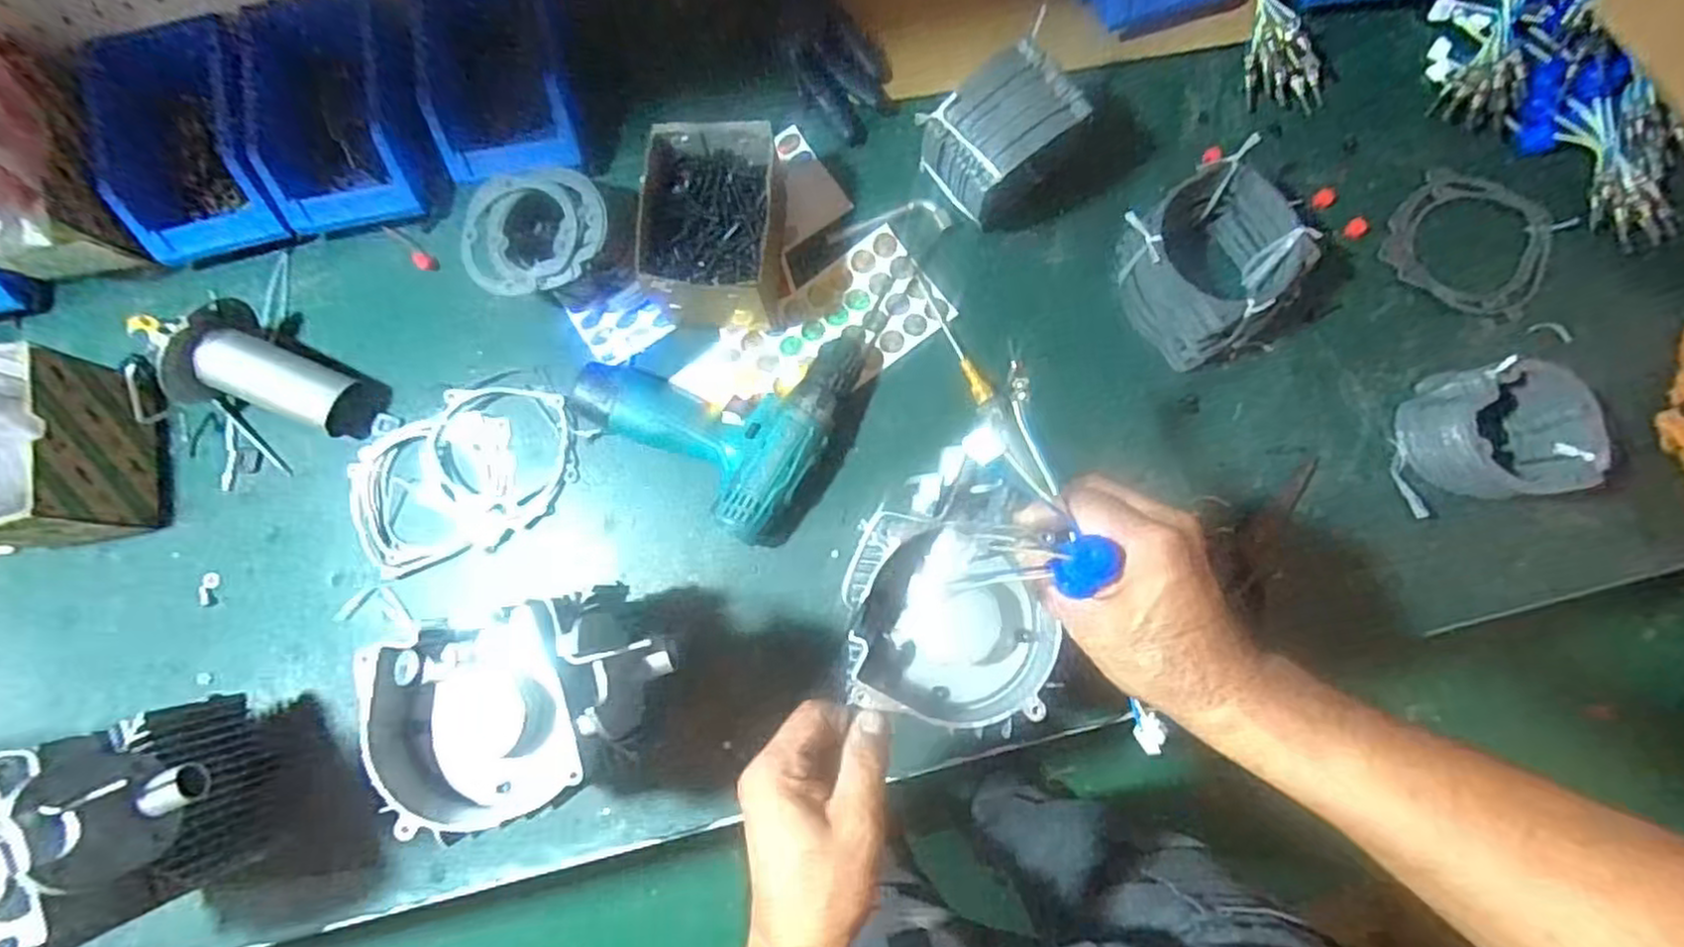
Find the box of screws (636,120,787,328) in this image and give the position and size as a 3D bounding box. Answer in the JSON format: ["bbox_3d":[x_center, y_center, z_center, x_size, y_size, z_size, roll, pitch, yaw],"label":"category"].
[{"bbox_3d":[-0.100,-0.197,0.608,0.115,0.087,0.150,2,80,2],"label":"box of screws"}]

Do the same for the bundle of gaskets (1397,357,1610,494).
[{"bbox_3d":[0.508,-0.033,0.574,0.109,0.074,0.107,-8,80,0],"label":"bundle of gaskets"}]

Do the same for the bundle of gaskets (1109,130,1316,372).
[{"bbox_3d":[0.304,-0.173,0.601,0.130,0.069,0.131,-35,81,-5],"label":"bundle of gaskets"}]

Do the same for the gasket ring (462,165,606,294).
[{"bbox_3d":[-0.251,-0.198,0.598,0.118,0.013,0.103,-4,80,0],"label":"gasket ring"}]

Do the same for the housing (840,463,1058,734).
[{"bbox_3d":[0.064,0.071,0.423,0.116,0.039,0.136,12,80,3],"label":"housing"}]

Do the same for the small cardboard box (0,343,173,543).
[{"bbox_3d":[-0.659,-0.025,0.604,0.142,0.109,0.160,-3,80,1],"label":"small cardboard box"}]

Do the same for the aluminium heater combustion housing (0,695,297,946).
[{"bbox_3d":[-0.474,0.231,0.485,0.164,0.180,0.120,-31,81,-4],"label":"aluminium heater combustion housing"}]

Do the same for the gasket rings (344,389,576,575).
[{"bbox_3d":[-0.319,-0.002,0.621,0.196,0.010,0.128,-28,81,-4],"label":"gasket rings"}]

